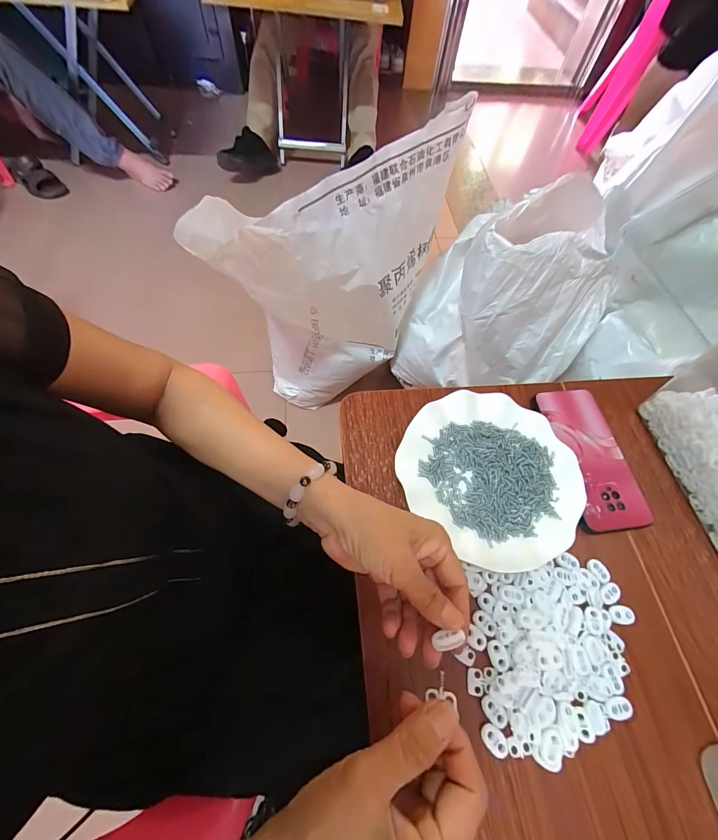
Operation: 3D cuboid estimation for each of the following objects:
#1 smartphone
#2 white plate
[{"bbox_3d":[0.260,0.038,0.386,0.080,0.012,0.163,-2,64,-4],"label":"smartphone"},{"bbox_3d":[0.137,0.054,0.363,0.181,0.022,0.172,1,64,-2],"label":"white plate"}]

